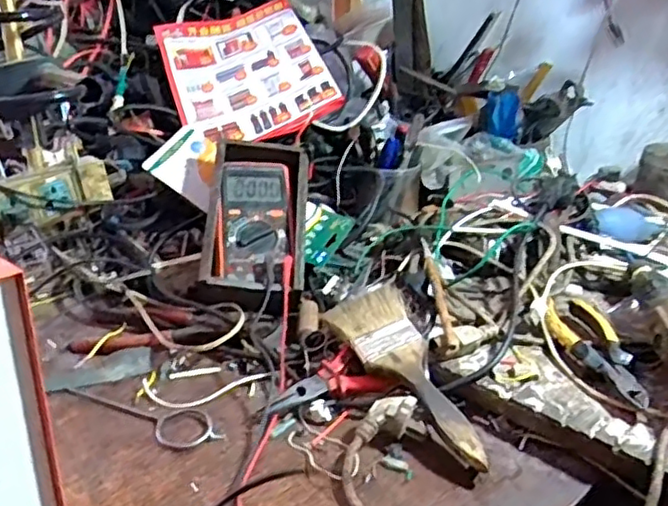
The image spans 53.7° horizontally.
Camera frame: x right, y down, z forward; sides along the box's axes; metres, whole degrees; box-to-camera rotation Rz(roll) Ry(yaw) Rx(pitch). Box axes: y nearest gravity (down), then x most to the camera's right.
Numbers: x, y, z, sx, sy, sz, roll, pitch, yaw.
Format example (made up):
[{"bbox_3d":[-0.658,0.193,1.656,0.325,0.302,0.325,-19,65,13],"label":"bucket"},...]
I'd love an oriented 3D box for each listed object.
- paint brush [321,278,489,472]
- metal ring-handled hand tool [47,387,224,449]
[{"bbox_3d":[0.069,0.100,0.566,0.071,0.021,0.199,-15,44,-26],"label":"paint brush"},{"bbox_3d":[-0.170,0.137,0.558,0.163,0.008,0.045,10,33,12],"label":"metal ring-handled hand tool"}]

